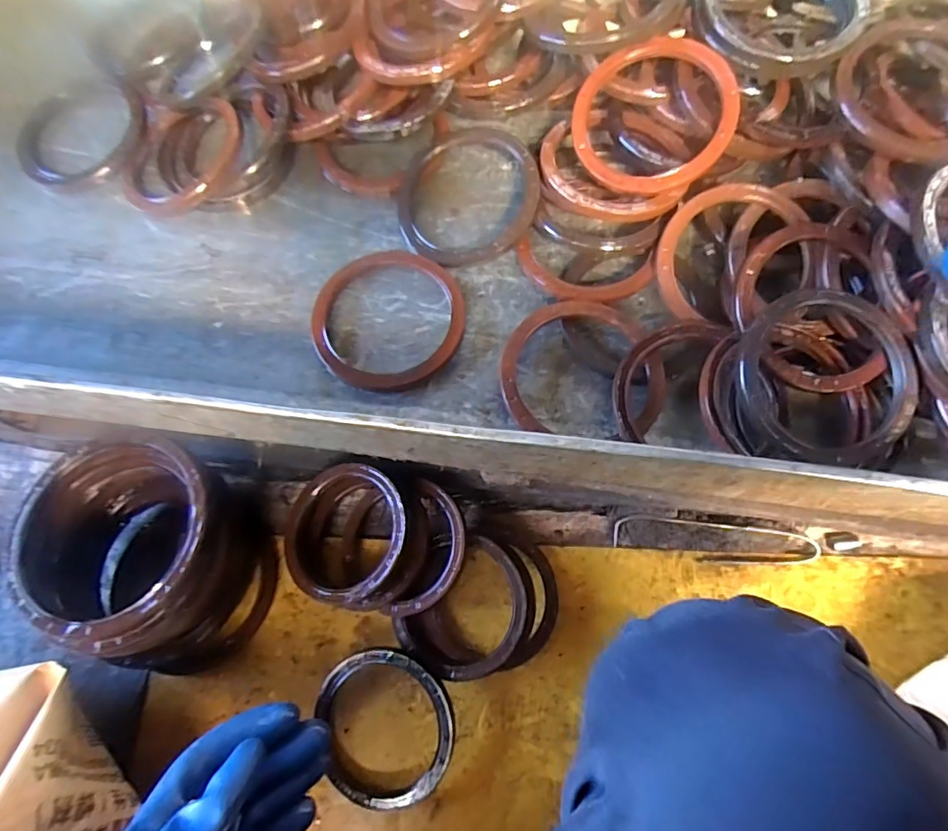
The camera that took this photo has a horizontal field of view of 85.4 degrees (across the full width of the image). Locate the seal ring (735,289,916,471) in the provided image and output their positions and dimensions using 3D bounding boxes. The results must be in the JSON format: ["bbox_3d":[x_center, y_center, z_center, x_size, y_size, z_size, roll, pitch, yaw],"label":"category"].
[{"bbox_3d":[0.310,-0.033,0.454,0.158,0.024,0.159,0,88,-2],"label":"seal ring"}]

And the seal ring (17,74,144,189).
[{"bbox_3d":[-0.471,-0.339,0.608,0.144,0.015,0.149,-1,72,2],"label":"seal ring"}]

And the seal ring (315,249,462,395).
[{"bbox_3d":[-0.092,-0.101,0.530,0.162,0.019,0.151,-1,72,2],"label":"seal ring"}]

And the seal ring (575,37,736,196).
[{"bbox_3d":[0.177,-0.299,0.510,0.151,0.015,0.151,0,88,12],"label":"seal ring"}]

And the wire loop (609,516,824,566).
[{"bbox_3d":[0.268,0.141,0.571,0.220,0.009,0.043,6,83,5],"label":"wire loop"}]

